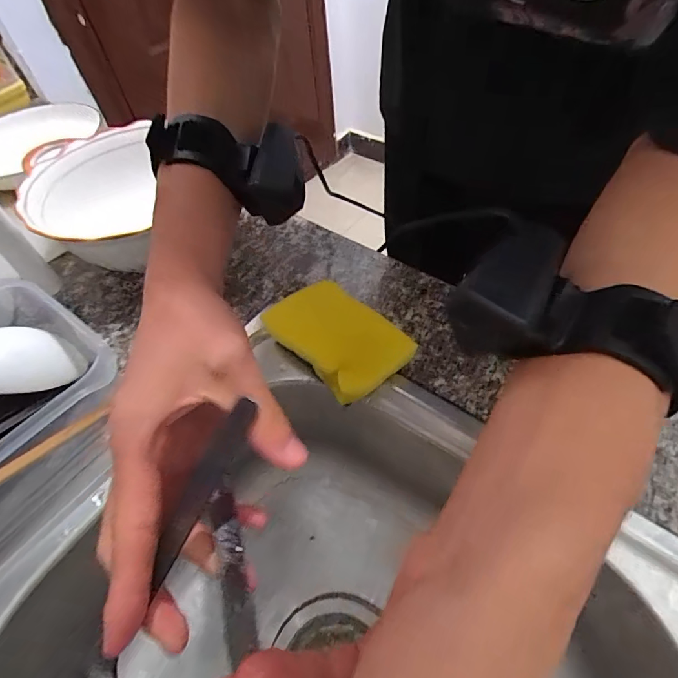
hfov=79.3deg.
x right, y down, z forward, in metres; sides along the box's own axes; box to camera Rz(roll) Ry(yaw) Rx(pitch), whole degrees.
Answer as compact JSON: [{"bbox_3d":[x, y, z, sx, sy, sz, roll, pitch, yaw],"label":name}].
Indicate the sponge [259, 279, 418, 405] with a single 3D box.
[{"bbox_3d":[-0.002,-0.001,0.316,0.103,0.019,0.067,38,65,19],"label":"sponge"}]

